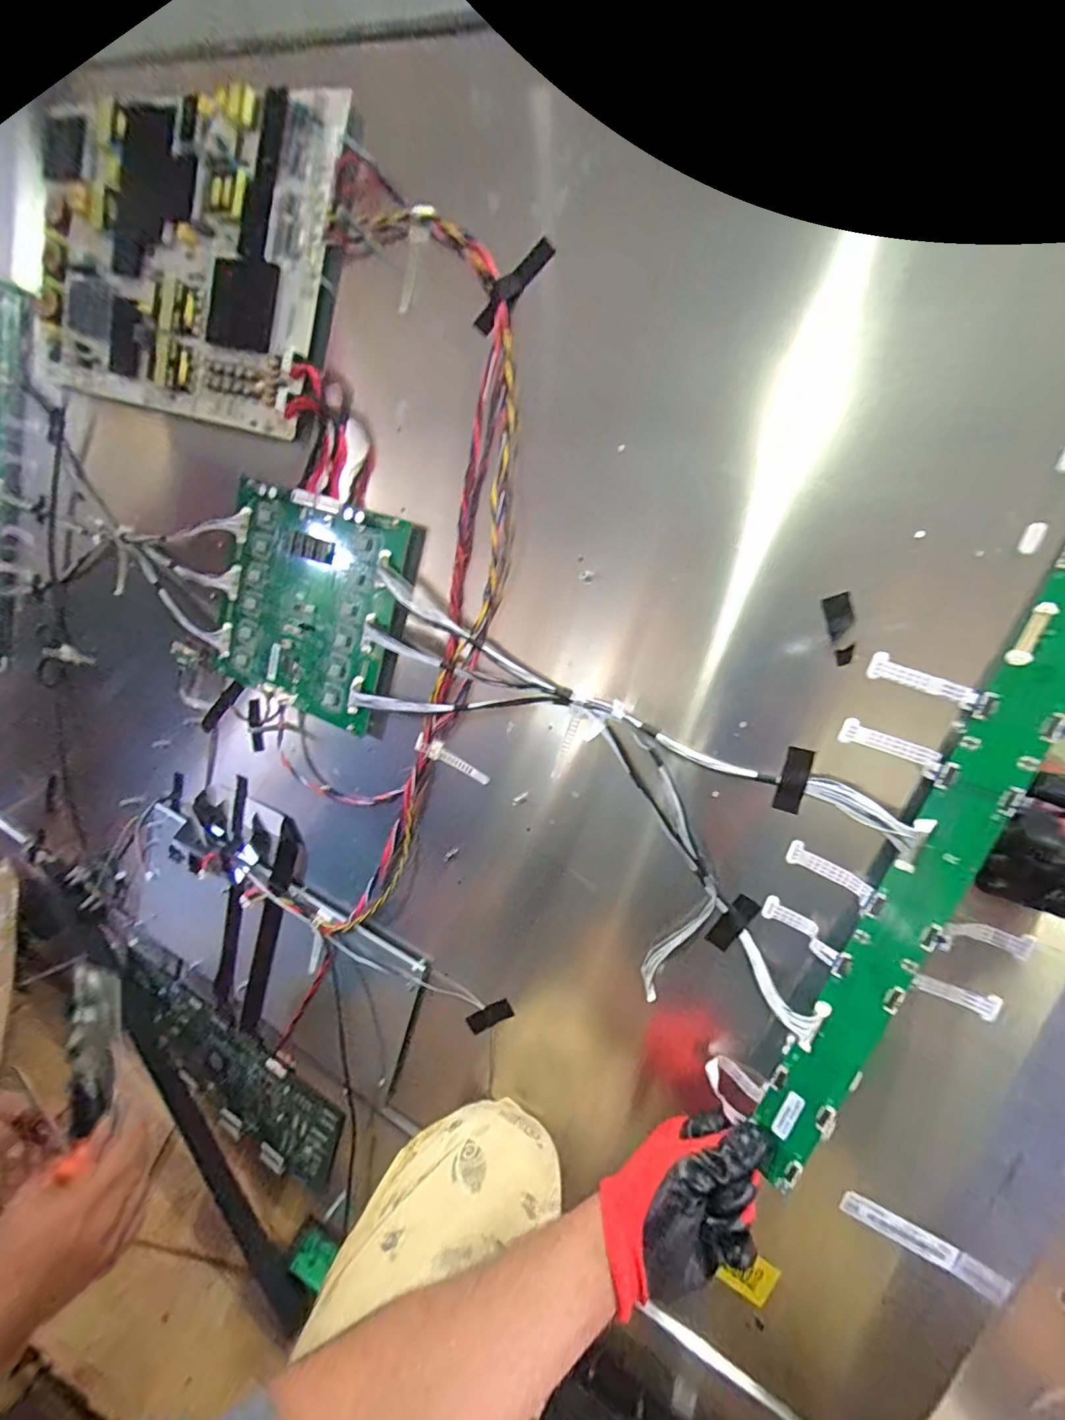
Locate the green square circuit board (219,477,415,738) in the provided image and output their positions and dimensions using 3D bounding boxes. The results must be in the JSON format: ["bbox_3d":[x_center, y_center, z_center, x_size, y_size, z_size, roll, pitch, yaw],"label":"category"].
[{"bbox_3d":[-0.236,-0.107,0.555,0.216,0.216,0.019,19,12,18],"label":"green square circuit board"}]

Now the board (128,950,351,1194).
[{"bbox_3d":[-0.398,0.468,0.673,0.360,0.149,0.019,25,13,16],"label":"board"}]

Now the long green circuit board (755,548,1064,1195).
[{"bbox_3d":[0.270,0.087,0.342,0.040,0.507,0.016,26,11,26],"label":"long green circuit board"}]

